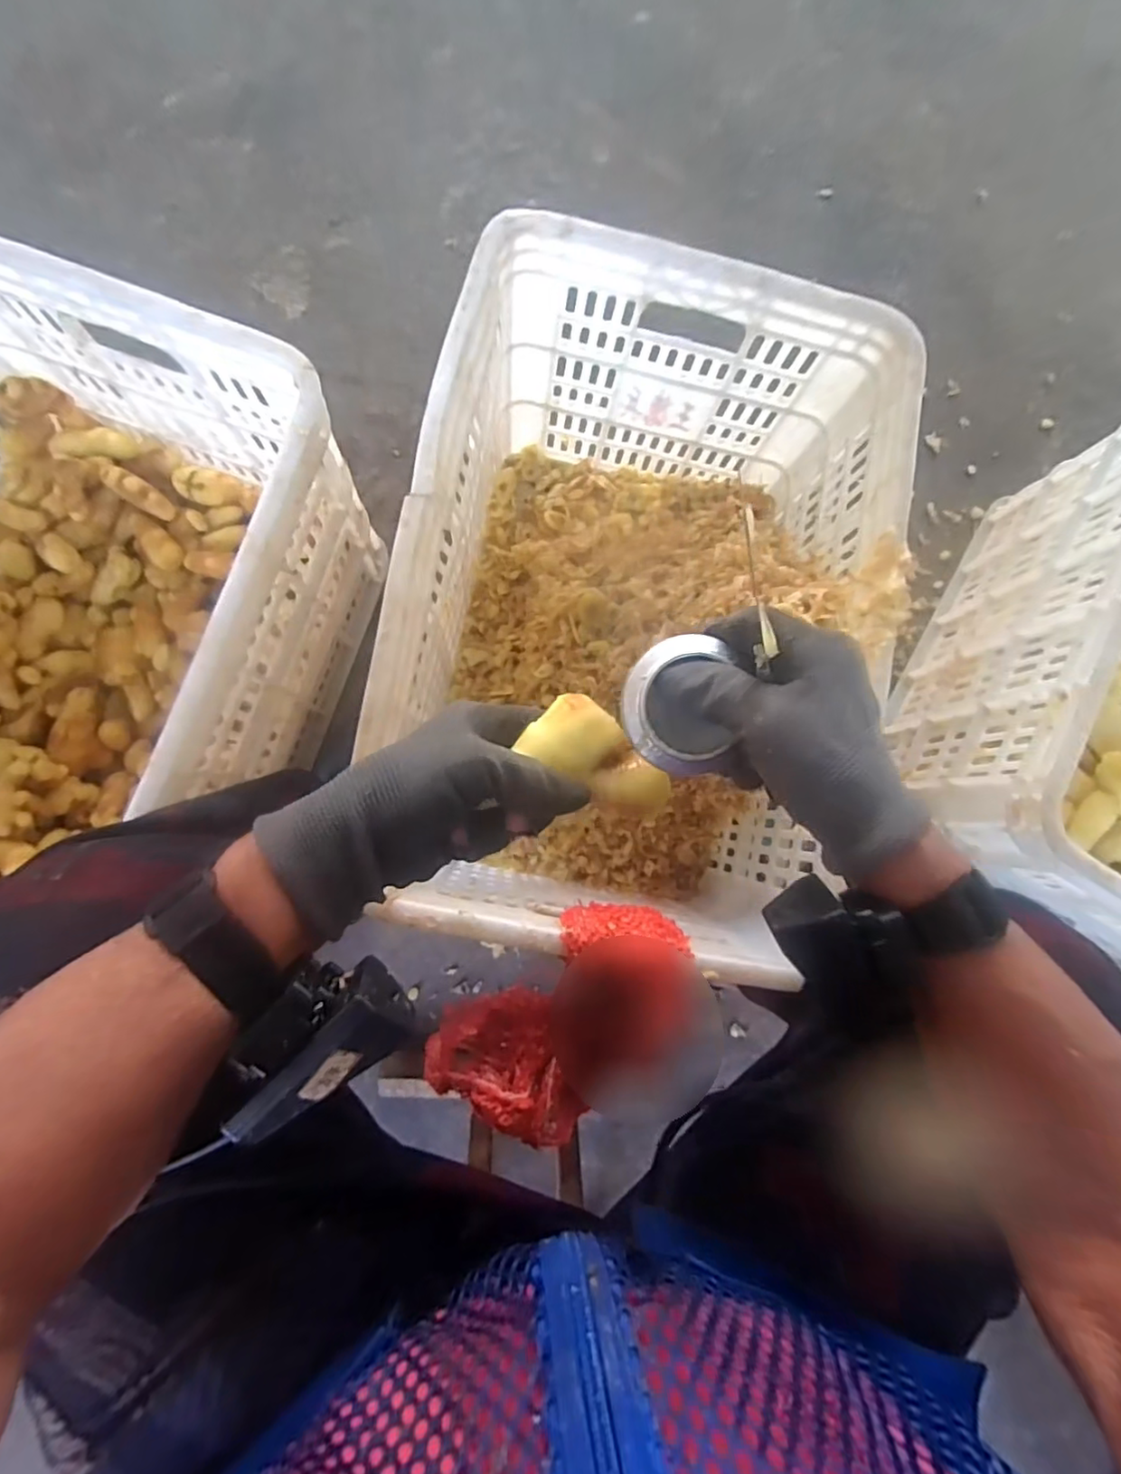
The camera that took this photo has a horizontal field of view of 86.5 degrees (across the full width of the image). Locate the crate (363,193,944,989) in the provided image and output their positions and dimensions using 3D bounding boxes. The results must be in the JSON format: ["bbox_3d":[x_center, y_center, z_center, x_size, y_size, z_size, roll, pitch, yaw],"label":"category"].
[{"bbox_3d":[0.054,-0.096,0.559,0.347,0.291,0.511,11,82,-4],"label":"crate"}]

